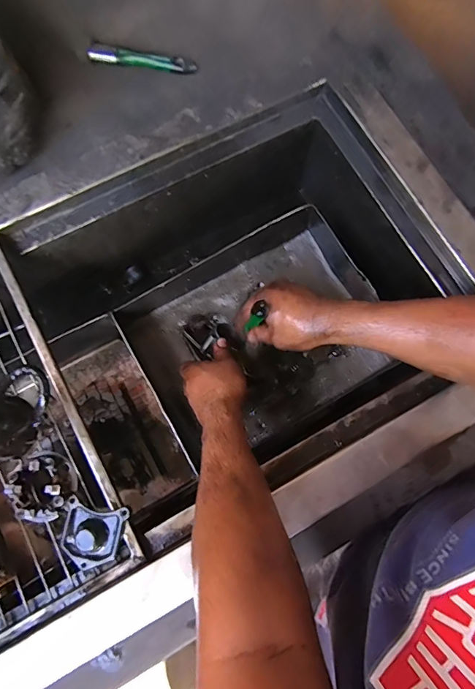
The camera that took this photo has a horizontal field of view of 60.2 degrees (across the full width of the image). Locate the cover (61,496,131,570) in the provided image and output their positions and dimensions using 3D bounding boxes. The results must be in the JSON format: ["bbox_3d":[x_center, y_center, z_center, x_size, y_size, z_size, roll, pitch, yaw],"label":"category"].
[{"bbox_3d":[-0.158,0.205,0.438,0.065,0.013,0.066,13,77,2],"label":"cover"}]

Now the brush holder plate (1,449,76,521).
[{"bbox_3d":[-0.213,0.154,0.441,0.062,0.023,0.071,-18,78,-5],"label":"brush holder plate"}]

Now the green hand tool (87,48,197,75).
[{"bbox_3d":[-0.127,-0.383,0.553,0.140,0.022,0.018,1,77,-1],"label":"green hand tool"}]

